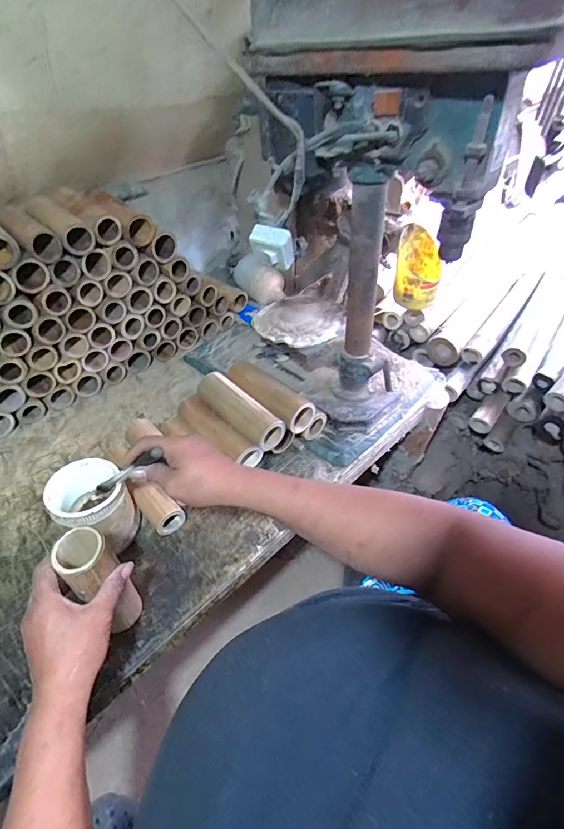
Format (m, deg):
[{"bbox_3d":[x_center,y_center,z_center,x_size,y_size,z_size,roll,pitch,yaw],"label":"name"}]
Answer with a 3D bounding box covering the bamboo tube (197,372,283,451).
[{"bbox_3d":[-0.077,-0.012,0.713,0.056,0.056,0.185,-34,56,-28],"label":"bamboo tube"}]

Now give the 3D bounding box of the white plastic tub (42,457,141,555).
[{"bbox_3d":[-0.266,0.139,0.588,0.095,0.121,0.101,0,47,0],"label":"white plastic tub"}]

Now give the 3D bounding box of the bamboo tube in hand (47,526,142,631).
[{"bbox_3d":[-0.209,0.200,0.484,0.051,0.179,0.055,-34,50,-26],"label":"bamboo tube in hand"}]

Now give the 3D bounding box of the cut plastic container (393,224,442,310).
[{"bbox_3d":[0.280,-0.298,0.836,0.095,0.133,0.103,13,48,12],"label":"cut plastic container"}]

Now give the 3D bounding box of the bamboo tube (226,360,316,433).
[{"bbox_3d":[-0.025,-0.036,0.721,0.179,0.055,0.062,35,56,28],"label":"bamboo tube"}]

